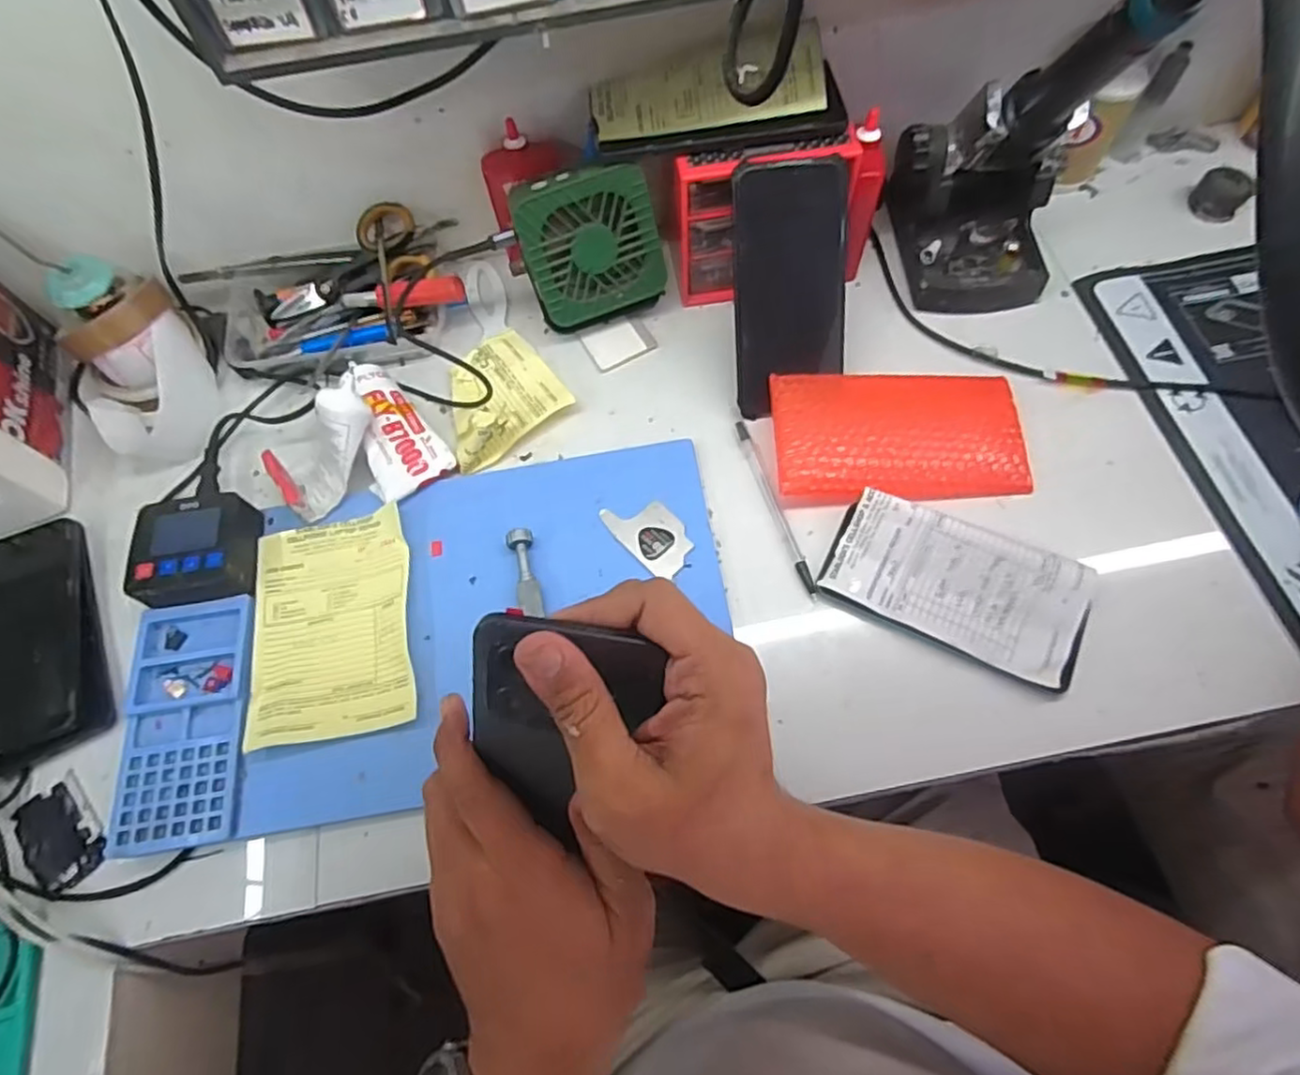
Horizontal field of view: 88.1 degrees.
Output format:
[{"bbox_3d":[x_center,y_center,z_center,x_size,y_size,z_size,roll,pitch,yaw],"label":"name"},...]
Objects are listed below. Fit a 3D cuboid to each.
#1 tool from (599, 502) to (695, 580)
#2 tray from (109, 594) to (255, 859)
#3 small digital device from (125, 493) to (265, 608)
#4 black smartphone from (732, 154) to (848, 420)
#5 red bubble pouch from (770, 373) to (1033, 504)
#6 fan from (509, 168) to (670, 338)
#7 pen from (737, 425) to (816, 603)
[{"bbox_3d":[0.000,-0.004,0.468,0.040,0.004,0.068,-39,69,-14],"label":"tool"},{"bbox_3d":[-0.290,0.113,0.424,0.074,0.015,0.151,-10,65,-2],"label":"tray"},{"bbox_3d":[-0.311,0.009,0.460,0.075,0.034,0.076,-9,65,-1],"label":"small digital device"},{"bbox_3d":[0.100,-0.175,0.479,0.078,0.166,0.006,-5,21,1],"label":"black smartphone"},{"bbox_3d":[0.179,-0.074,0.483,0.176,0.028,0.098,-3,65,2],"label":"red bubble pouch"},{"bbox_3d":[-0.047,-0.218,0.513,0.100,0.114,0.046,-17,42,-5],"label":"fan"},{"bbox_3d":[0.089,-0.023,0.475,0.010,0.005,0.144,-17,65,-5],"label":"pen"}]

